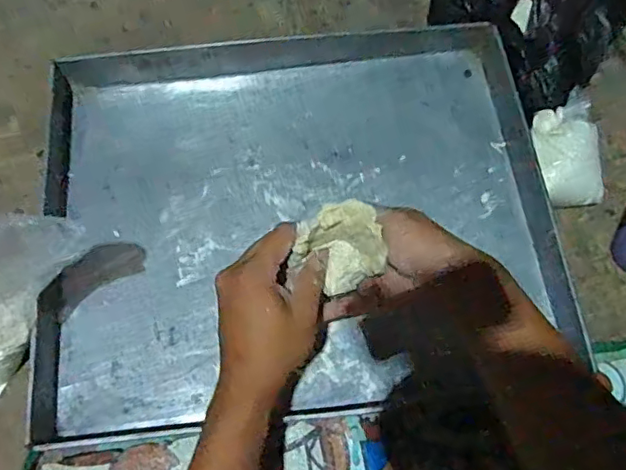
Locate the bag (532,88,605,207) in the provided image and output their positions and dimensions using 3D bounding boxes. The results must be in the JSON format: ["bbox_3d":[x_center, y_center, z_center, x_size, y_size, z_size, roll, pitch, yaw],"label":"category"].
[{"bbox_3d":[0.278,-0.097,0.626,0.077,0.042,0.136,-2,68,-3],"label":"bag"}]

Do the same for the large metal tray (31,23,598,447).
[{"bbox_3d":[-0.015,-0.036,0.609,0.528,0.035,0.432,-6,69,-4],"label":"large metal tray"}]

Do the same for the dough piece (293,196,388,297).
[{"bbox_3d":[0.024,0.011,0.434,0.056,0.059,0.054,1,68,-2],"label":"dough piece"}]

